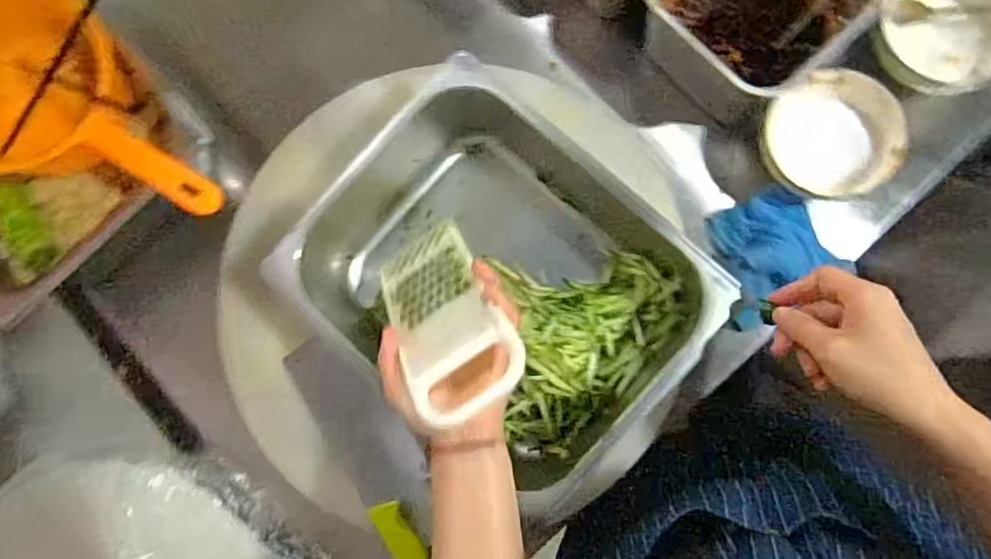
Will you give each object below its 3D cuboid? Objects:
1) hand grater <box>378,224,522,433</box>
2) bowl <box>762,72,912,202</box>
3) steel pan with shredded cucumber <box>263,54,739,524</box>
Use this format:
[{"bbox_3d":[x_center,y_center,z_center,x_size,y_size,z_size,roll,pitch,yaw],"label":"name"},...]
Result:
[{"bbox_3d":[-0.046,0.021,0.511,0.087,0.231,0.015,-31,124,2],"label":"hand grater"},{"bbox_3d":[0.298,-0.130,0.567,0.108,0.053,0.110,-1,83,7],"label":"bowl"},{"bbox_3d":[0.016,0.006,0.559,0.339,0.094,0.241,42,89,10],"label":"steel pan with shredded cucumber"}]

